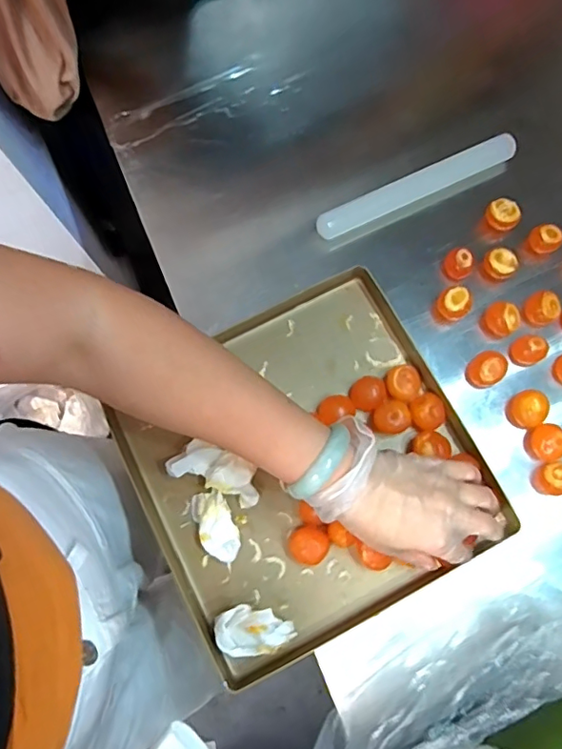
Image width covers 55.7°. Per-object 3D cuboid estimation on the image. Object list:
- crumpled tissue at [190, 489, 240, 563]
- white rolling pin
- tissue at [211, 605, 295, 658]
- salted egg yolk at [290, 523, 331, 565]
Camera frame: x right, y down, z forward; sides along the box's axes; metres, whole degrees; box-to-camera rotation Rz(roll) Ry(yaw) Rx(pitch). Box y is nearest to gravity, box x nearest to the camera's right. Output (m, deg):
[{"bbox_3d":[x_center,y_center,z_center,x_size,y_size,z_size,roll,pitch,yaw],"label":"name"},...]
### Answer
[{"bbox_3d":[-0.057,0.134,0.467,0.032,0.020,0.061,-23,78,-5],"label":"crumpled tissue"},{"bbox_3d":[0.140,-0.194,0.547,0.224,0.019,0.023,-25,78,-5],"label":"white rolling pin"},{"bbox_3d":[-0.021,0.209,0.431,0.062,0.042,0.040,7,77,3],"label":"tissue"},{"bbox_3d":[0.025,0.147,0.461,0.034,0.024,0.032,0,77,1],"label":"salted egg yolk"}]

